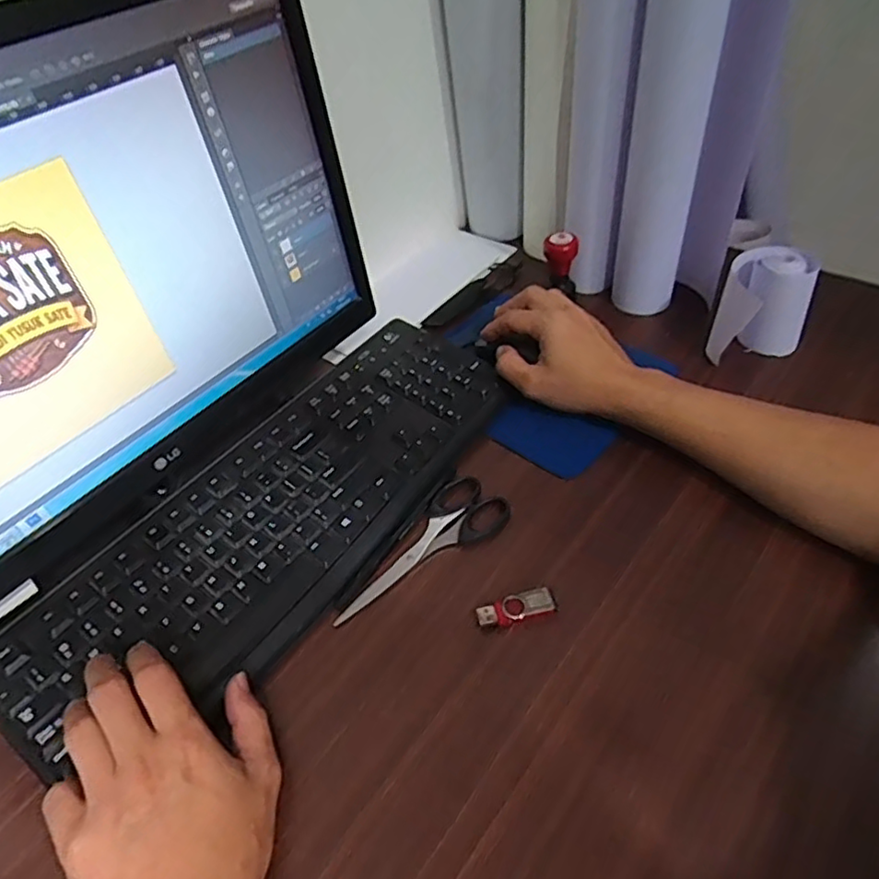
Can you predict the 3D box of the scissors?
[{"bbox_3d":[-0.017,0.078,0.471,0.151,0.010,0.052,-32,51,-23],"label":"scissors"}]

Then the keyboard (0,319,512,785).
[{"bbox_3d":[-0.118,0.052,0.490,0.159,0.028,0.428,29,56,30],"label":"keyboard"}]

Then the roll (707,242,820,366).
[{"bbox_3d":[0.290,-0.119,0.570,0.072,0.096,0.069,16,49,20],"label":"roll"}]

